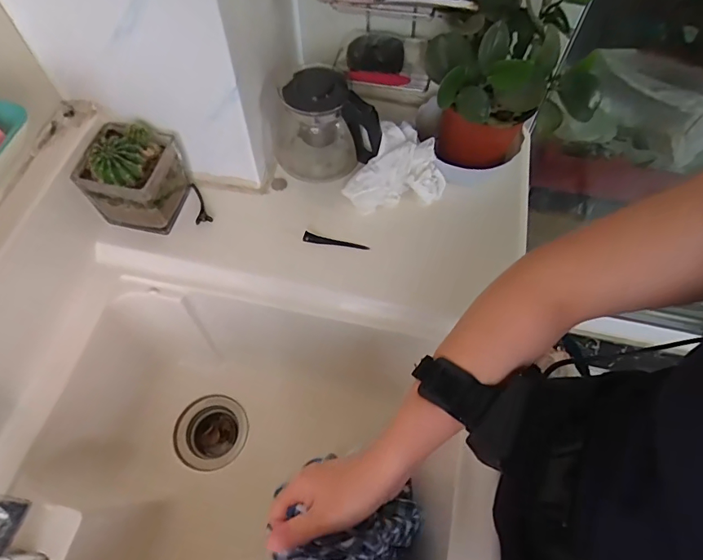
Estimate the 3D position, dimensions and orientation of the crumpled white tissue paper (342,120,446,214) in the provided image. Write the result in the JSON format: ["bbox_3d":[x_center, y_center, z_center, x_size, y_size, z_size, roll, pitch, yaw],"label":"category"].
[{"bbox_3d":[0.062,-0.138,0.620,0.102,0.062,0.121,33,65,16],"label":"crumpled white tissue paper"}]

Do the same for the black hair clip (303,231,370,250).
[{"bbox_3d":[-0.020,-0.049,0.605,0.084,0.010,0.012,10,61,4],"label":"black hair clip"}]

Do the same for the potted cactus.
[{"bbox_3d":[-0.269,-0.130,0.586,0.094,0.116,0.094,8,60,3],"label":"potted cactus"}]

